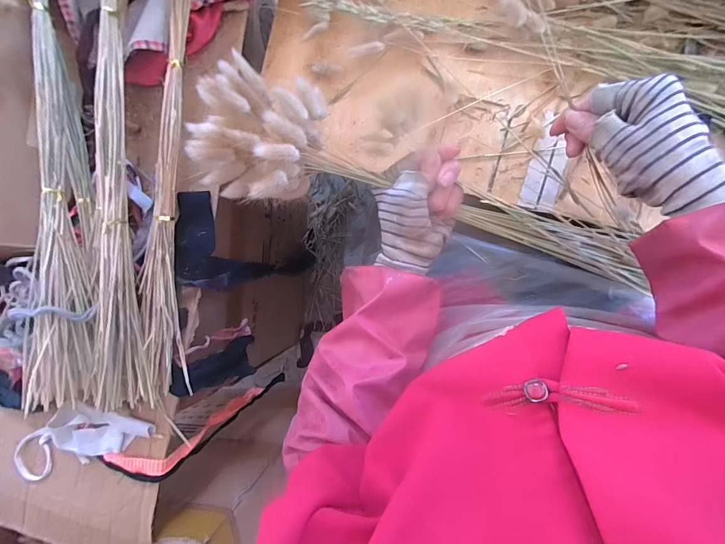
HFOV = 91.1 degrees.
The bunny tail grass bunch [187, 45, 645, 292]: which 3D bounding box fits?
[{"bbox_3d":[0.073,-0.080,0.334,0.431,0.059,0.104,13,93,-12],"label":"bunny tail grass bunch"}]

